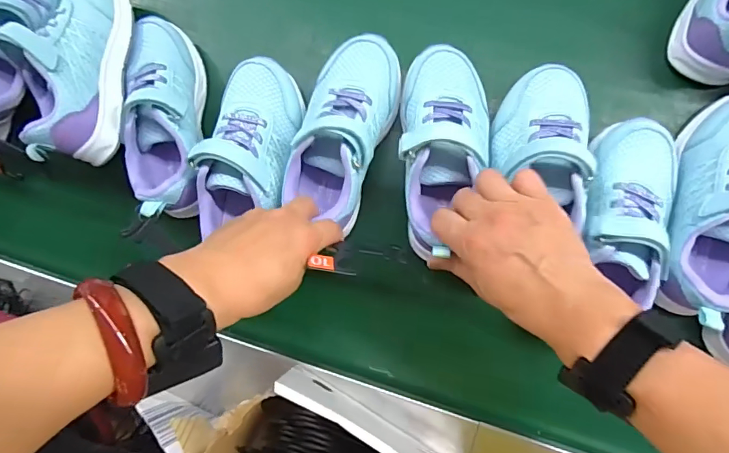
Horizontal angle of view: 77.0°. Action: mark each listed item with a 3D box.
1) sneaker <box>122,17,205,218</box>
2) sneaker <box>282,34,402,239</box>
[{"bbox_3d":[-0.182,-0.102,0.427,0.076,0.087,0.188,-8,85,5],"label":"sneaker"},{"bbox_3d":[-0.020,-0.086,0.393,0.072,0.072,0.167,16,84,7],"label":"sneaker"}]

